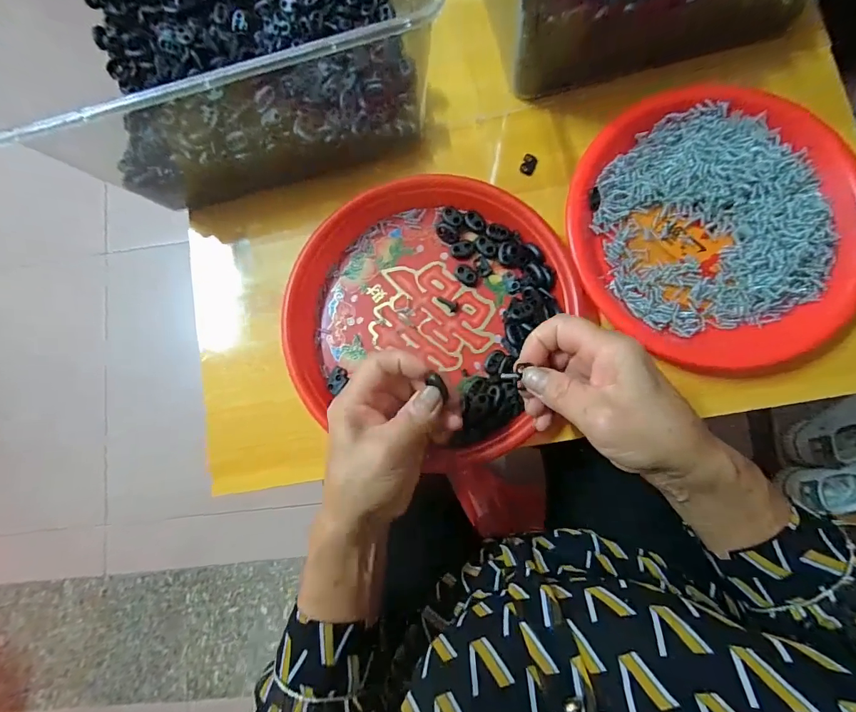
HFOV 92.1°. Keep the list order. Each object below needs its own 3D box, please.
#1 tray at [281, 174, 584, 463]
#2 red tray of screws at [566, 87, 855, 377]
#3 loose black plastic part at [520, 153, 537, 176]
[{"bbox_3d":[-0.005,-0.043,0.343,0.223,0.030,0.210,-1,82,5],"label":"tray"},{"bbox_3d":[0.228,-0.103,0.329,0.221,0.025,0.221,0,82,5],"label":"red tray of screws"},{"bbox_3d":[0.089,-0.169,0.363,0.012,0.004,0.020,21,84,7],"label":"loose black plastic part"}]

